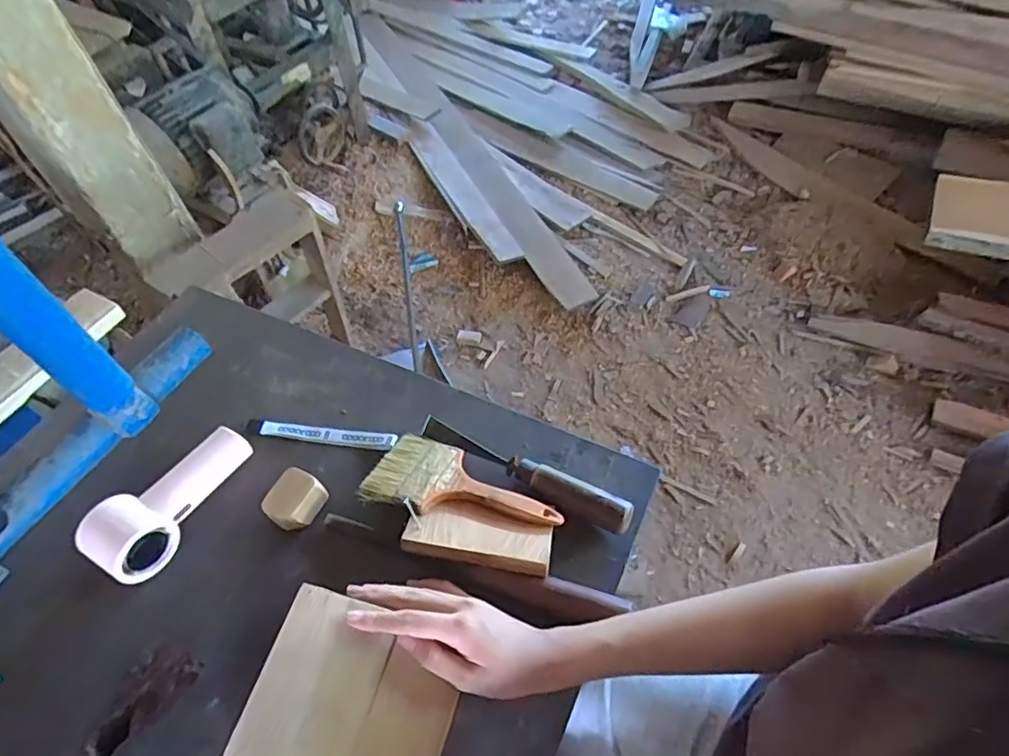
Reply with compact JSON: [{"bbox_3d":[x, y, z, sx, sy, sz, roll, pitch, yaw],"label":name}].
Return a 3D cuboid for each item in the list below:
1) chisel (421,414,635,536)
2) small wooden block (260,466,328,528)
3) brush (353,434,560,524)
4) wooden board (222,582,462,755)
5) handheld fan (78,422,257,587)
[{"bbox_3d":[0.015,0.090,0.579,0.228,0.033,0.031,23,58,18],"label":"chisel"},{"bbox_3d":[-0.202,0.119,0.566,0.038,0.035,0.051,22,58,18],"label":"small wooden block"},{"bbox_3d":[-0.037,0.103,0.573,0.188,0.031,0.083,12,55,11],"label":"brush"},{"bbox_3d":[-0.115,0.253,0.418,0.143,0.007,0.163,20,59,-2],"label":"wooden board"},{"bbox_3d":[-0.325,0.111,0.565,0.065,0.047,0.163,21,58,17],"label":"handheld fan"}]

